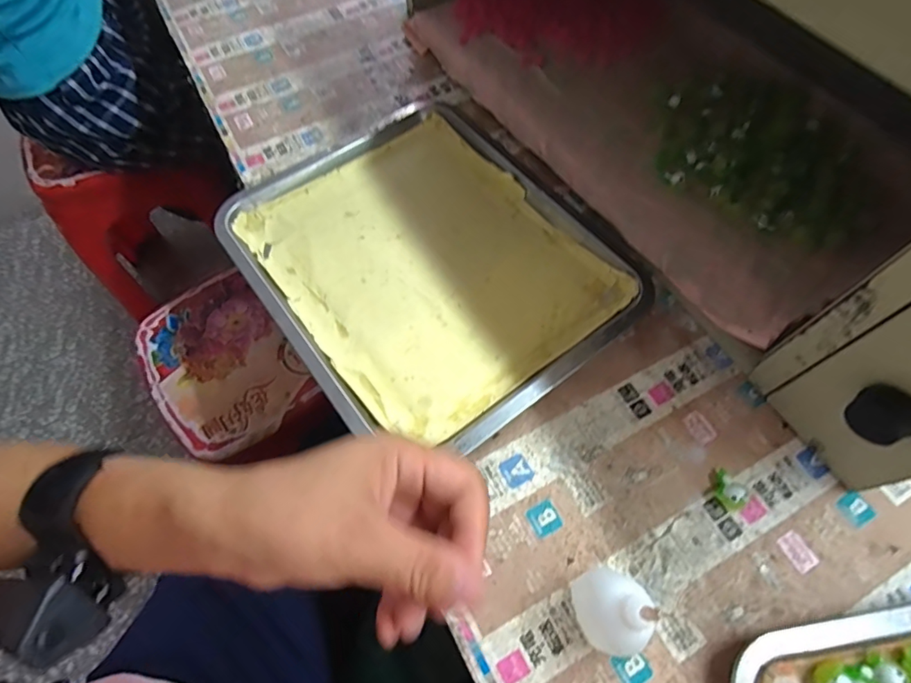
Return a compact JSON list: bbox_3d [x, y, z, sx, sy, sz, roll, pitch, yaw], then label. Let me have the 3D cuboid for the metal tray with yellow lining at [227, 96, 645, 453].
[{"bbox_3d":[-0.025,-0.071,0.418,0.260,0.025,0.308,-34,67,-15],"label":"metal tray with yellow lining"}]

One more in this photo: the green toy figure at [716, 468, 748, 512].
[{"bbox_3d":[0.188,0.101,0.332,0.019,0.015,0.023,20,65,12],"label":"green toy figure"}]

